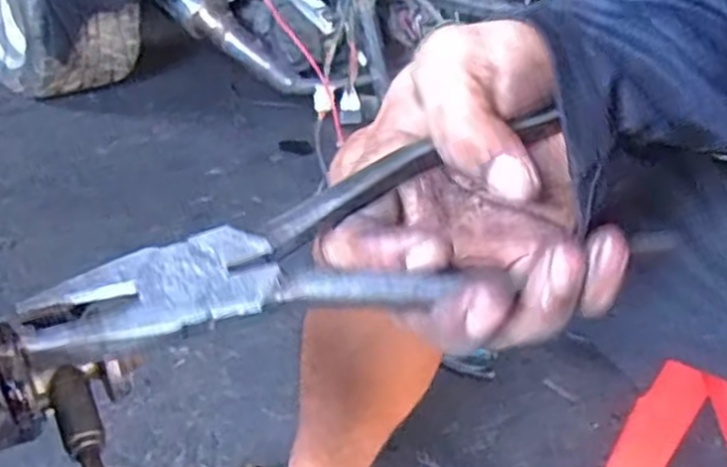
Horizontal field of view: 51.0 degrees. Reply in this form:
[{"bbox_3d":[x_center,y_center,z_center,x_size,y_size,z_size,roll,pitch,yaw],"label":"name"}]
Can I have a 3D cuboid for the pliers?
[{"bbox_3d":[0.002,0.004,0.239,0.199,0.026,0.050,-15,39,-20],"label":"pliers"}]

